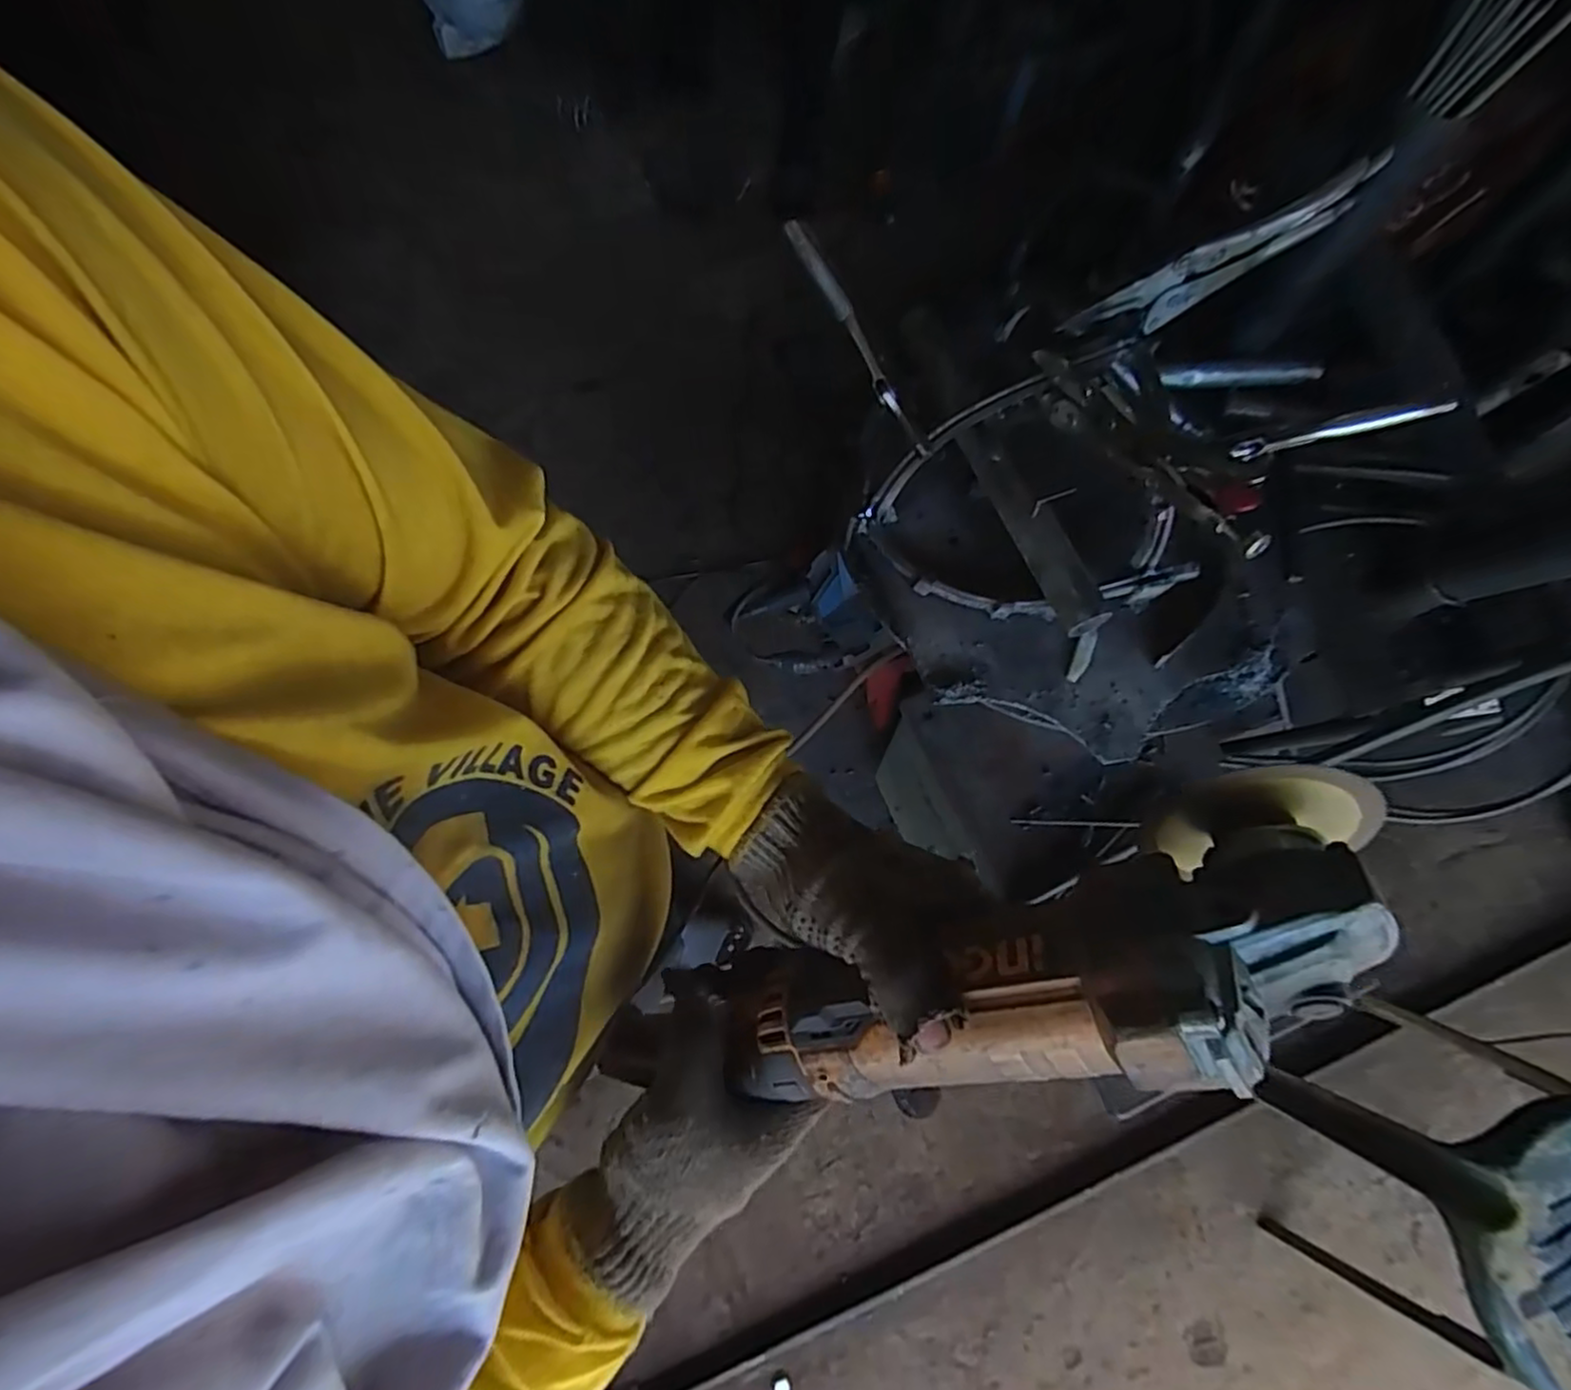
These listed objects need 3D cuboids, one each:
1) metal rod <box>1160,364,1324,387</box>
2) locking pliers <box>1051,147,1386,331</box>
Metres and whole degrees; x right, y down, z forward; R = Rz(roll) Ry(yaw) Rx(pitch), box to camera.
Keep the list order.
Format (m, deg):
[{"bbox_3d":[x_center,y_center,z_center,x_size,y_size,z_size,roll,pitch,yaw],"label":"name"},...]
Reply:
[{"bbox_3d":[0.391,-0.274,0.590,0.144,0.018,0.017,-5,74,-1],"label":"metal rod"},{"bbox_3d":[0.277,-0.275,0.450,0.194,0.043,0.014,-23,75,9],"label":"locking pliers"}]

